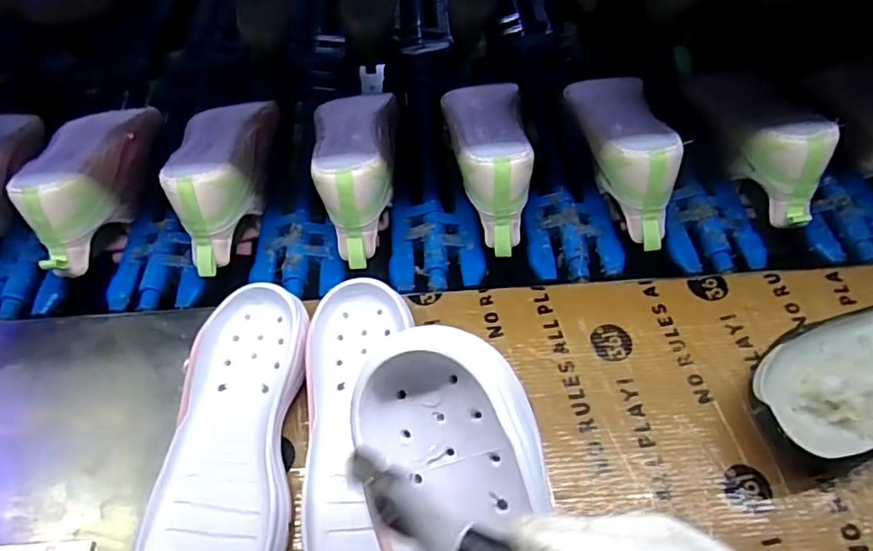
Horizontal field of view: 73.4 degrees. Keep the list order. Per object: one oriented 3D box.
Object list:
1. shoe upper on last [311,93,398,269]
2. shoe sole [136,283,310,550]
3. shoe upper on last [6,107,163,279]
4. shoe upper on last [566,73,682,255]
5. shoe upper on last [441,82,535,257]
[{"bbox_3d":[-0.083,-0.115,0.598,0.086,0.101,0.221,-6,55,0],"label":"shoe upper on last"},{"bbox_3d":[-0.149,0.128,0.422,0.099,0.043,0.255,-2,55,2],"label":"shoe sole"},{"bbox_3d":[-0.351,-0.105,0.606,0.085,0.108,0.226,-10,55,-4],"label":"shoe upper on last"},{"bbox_3d":[0.182,-0.129,0.590,0.080,0.099,0.209,-1,55,3],"label":"shoe upper on last"},{"bbox_3d":[0.048,-0.123,0.596,0.082,0.099,0.215,-2,55,3],"label":"shoe upper on last"}]

